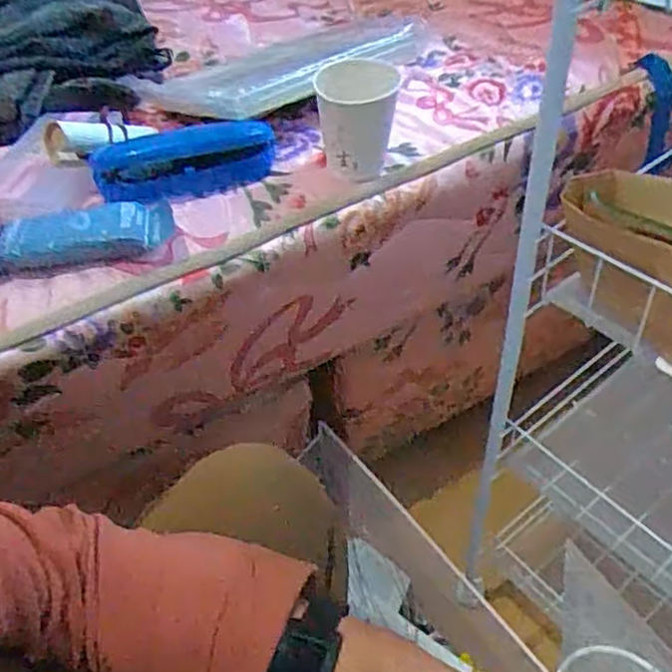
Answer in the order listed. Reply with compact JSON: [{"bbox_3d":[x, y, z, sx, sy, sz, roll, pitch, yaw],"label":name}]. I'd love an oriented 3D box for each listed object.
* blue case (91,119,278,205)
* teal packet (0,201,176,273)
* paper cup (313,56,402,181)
[{"bbox_3d":[-0.132,-0.153,0.608,0.155,0.040,0.066,-19,46,-15],"label":"blue case"},{"bbox_3d":[-0.203,-0.079,0.545,0.147,0.019,0.052,-9,45,-5],"label":"teal packet"},{"bbox_3d":[0.018,-0.184,0.586,0.063,0.085,0.067,-3,44,1],"label":"paper cup"}]

